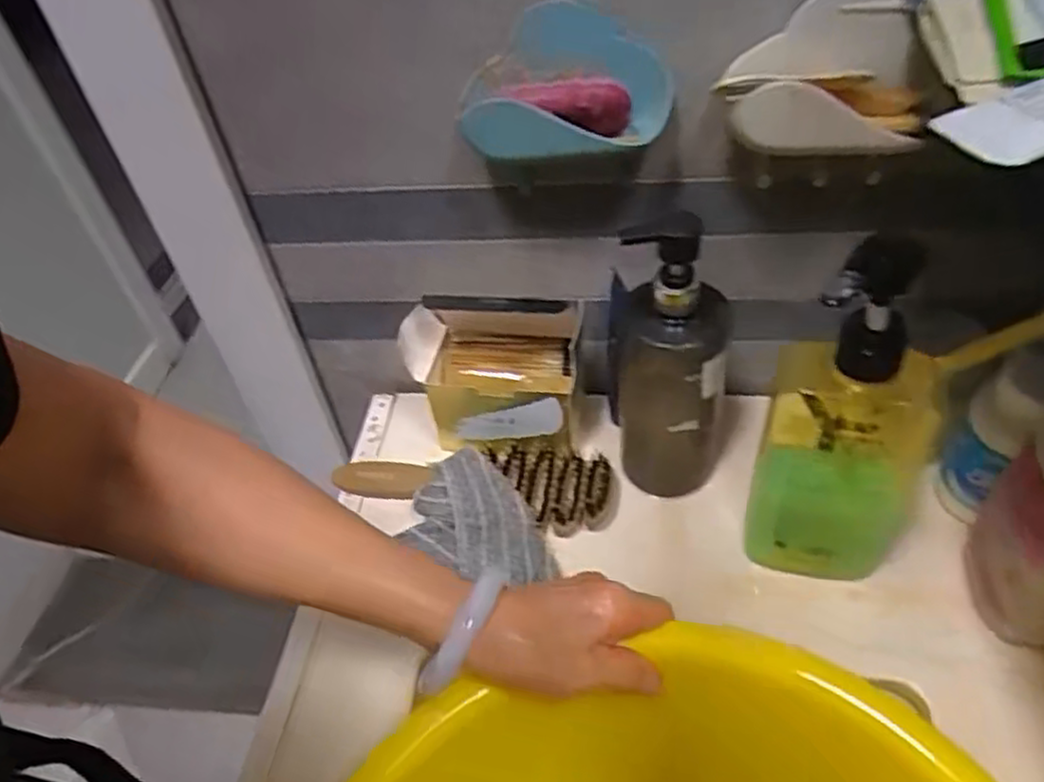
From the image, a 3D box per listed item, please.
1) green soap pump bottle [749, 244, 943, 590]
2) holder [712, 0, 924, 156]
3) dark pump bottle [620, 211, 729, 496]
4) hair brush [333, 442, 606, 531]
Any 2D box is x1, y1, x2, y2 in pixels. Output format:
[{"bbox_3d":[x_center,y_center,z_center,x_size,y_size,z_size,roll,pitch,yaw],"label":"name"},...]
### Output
[{"bbox_3d":[0.179,0.034,0.420,0.085,0.220,0.048,13,48,19],"label":"green soap pump bottle"},{"bbox_3d":[0.158,-0.169,0.397,0.097,0.081,0.044,-1,44,7],"label":"holder"},{"bbox_3d":[0.093,-0.024,0.464,0.065,0.184,0.055,7,46,14],"label":"dark pump bottle"},{"bbox_3d":[-0.038,0.064,0.548,0.207,0.036,0.059,9,46,16],"label":"hair brush"}]

